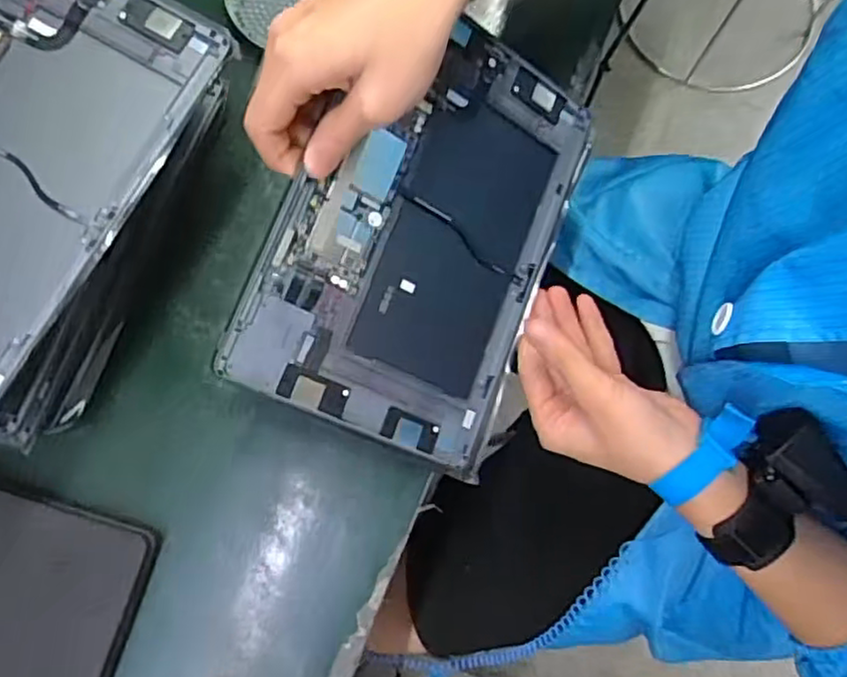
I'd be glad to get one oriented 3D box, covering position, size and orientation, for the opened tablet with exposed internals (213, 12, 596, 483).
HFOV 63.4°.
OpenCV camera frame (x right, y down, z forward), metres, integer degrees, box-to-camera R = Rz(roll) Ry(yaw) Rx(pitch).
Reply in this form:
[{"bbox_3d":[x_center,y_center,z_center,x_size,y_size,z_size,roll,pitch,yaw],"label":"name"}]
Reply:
[{"bbox_3d":[0.004,-0.064,0.410,0.169,0.007,0.251,25,79,-27],"label":"opened tablet with exposed internals"}]

